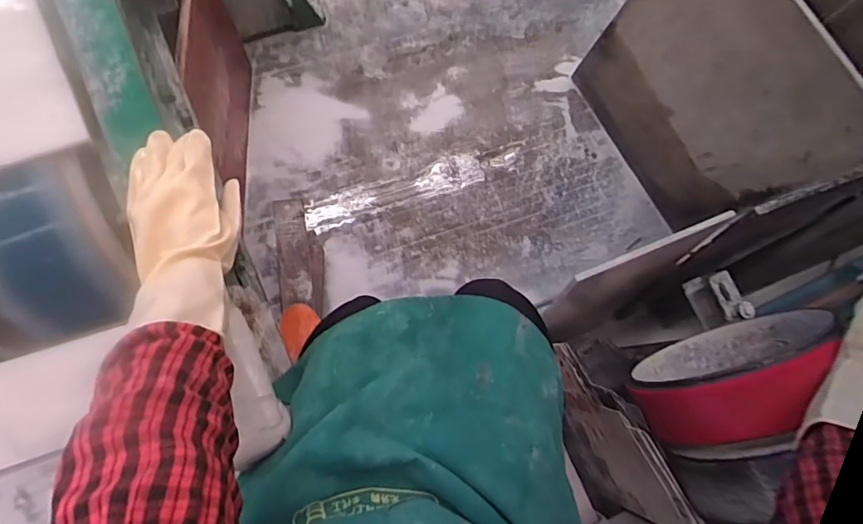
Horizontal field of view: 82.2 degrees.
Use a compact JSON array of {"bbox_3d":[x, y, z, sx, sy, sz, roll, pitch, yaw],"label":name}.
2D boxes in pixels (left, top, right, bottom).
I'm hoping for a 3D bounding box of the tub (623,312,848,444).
[{"bbox_3d":[0.423,0.148,0.683,0.287,0.277,0.085,-26,85,-12],"label":"tub"}]

